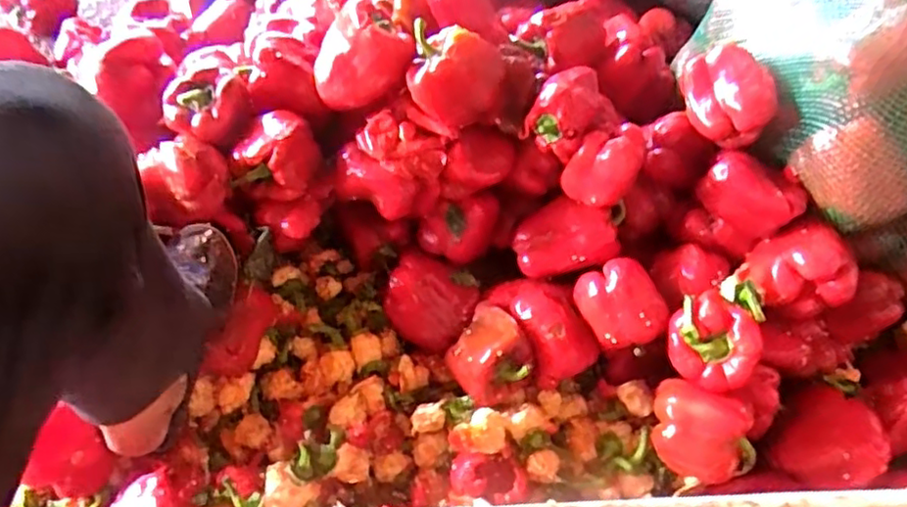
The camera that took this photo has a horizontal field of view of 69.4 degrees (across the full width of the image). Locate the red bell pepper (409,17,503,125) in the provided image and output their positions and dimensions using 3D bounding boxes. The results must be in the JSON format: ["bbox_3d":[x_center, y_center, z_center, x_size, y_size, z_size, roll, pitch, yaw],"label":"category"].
[{"bbox_3d":[0.002,-0.186,0.702,0.099,0.092,0.072,9,56,2],"label":"red bell pepper"}]

